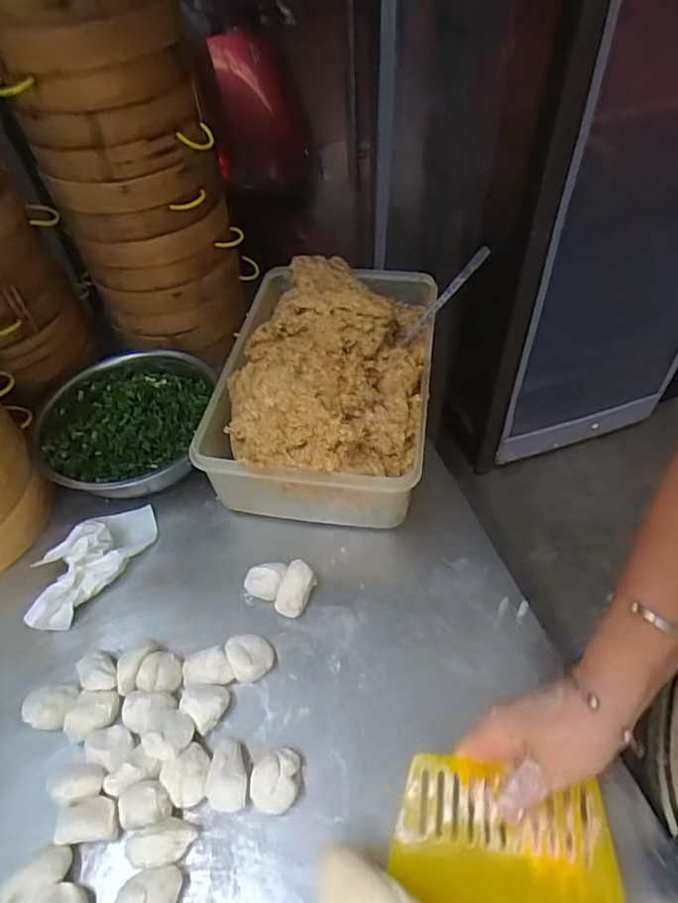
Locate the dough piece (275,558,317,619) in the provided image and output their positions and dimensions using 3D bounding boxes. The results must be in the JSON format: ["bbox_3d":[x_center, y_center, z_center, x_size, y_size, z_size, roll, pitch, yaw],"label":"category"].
[{"bbox_3d":[-0.039,0.126,0.504,0.027,0.031,0.044,21,55,20],"label":"dough piece"}]

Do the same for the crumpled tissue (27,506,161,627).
[{"bbox_3d":[-0.236,0.097,0.524,0.052,0.055,0.145,24,56,22],"label":"crumpled tissue"}]

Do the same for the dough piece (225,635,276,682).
[{"bbox_3d":[-0.075,0.174,0.471,0.035,0.024,0.034,-2,50,3],"label":"dough piece"}]

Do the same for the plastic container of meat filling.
[{"bbox_3d":[-0.013,-0.086,0.597,0.222,0.152,0.314,5,51,8],"label":"plastic container of meat filling"}]

